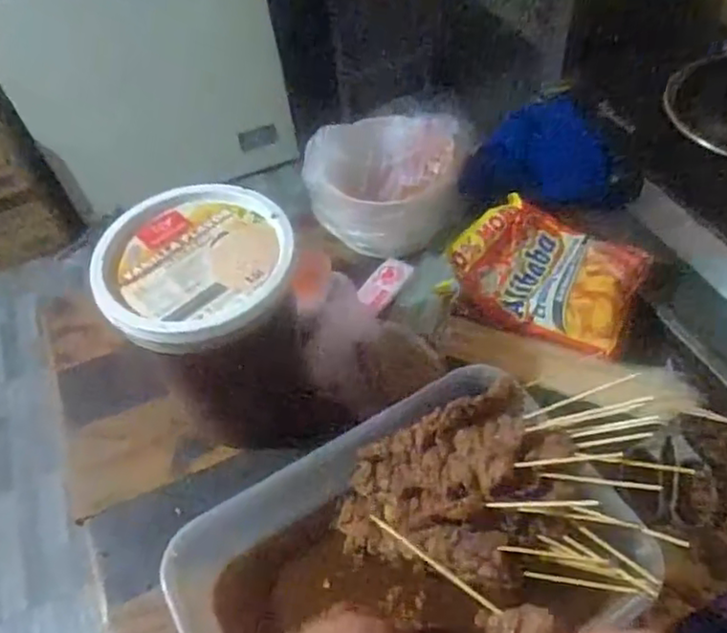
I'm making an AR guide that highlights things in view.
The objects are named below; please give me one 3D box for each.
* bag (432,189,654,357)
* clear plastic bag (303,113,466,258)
[{"bbox_3d":[0.213,-0.059,0.759,0.212,0.047,0.175,22,58,21],"label":"bag"},{"bbox_3d":[0.012,-0.171,0.824,0.157,0.138,0.161,-33,57,-18],"label":"clear plastic bag"}]

